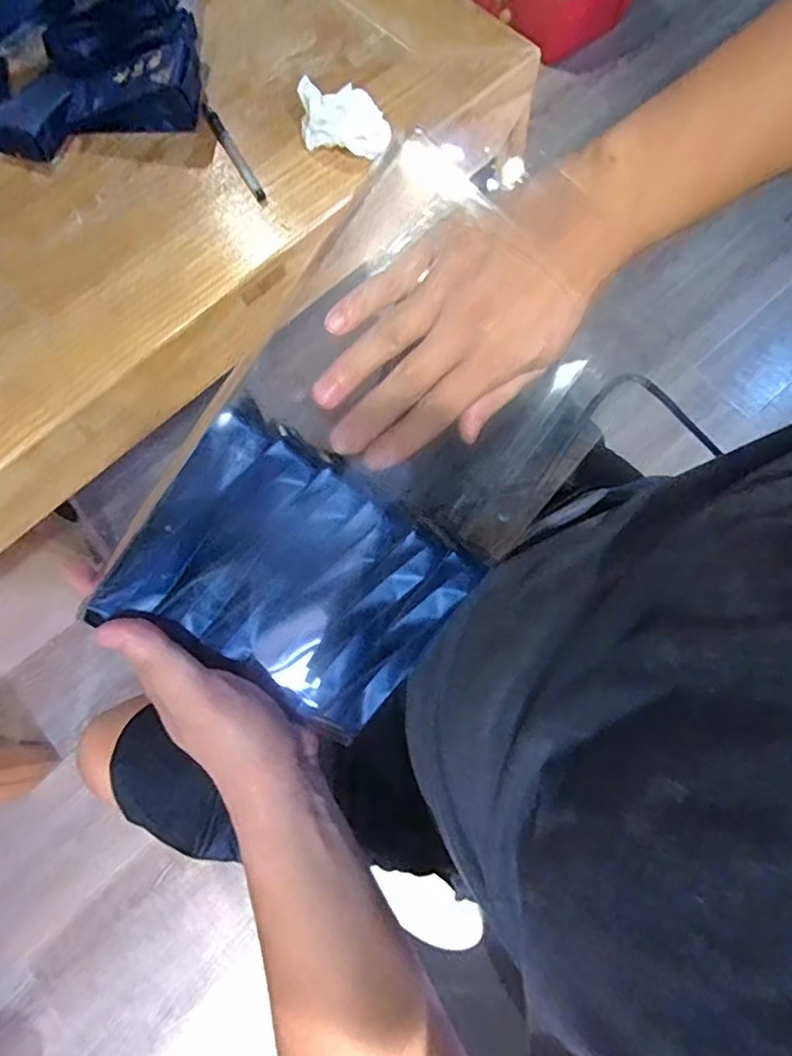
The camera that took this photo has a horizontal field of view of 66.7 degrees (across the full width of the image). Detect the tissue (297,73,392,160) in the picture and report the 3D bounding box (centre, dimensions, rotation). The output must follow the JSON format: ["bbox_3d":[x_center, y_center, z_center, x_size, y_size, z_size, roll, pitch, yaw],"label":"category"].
[{"bbox_3d":[-0.046,-0.379,0.555,0.080,0.043,0.044,5,73,5],"label":"tissue"}]

